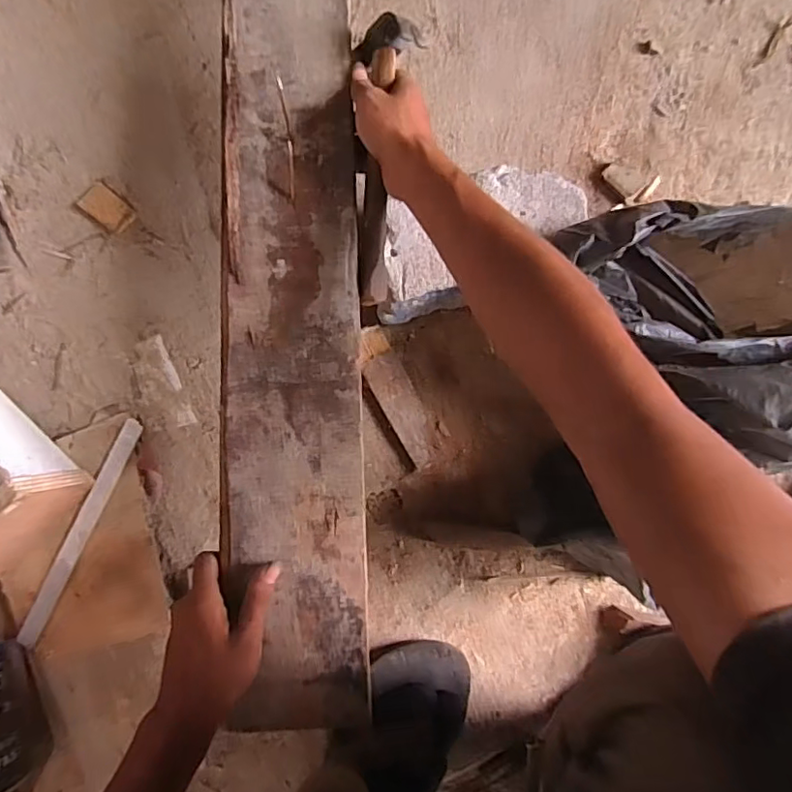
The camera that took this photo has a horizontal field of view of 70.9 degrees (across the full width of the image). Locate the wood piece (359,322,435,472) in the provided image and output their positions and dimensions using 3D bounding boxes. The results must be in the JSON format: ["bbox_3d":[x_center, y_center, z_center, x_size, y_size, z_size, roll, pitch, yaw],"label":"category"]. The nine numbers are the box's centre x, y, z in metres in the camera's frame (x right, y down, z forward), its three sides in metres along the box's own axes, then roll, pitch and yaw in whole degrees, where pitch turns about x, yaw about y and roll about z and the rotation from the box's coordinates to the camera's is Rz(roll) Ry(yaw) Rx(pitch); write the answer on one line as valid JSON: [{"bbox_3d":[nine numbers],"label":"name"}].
[{"bbox_3d":[0.001,-0.001,0.579,0.041,0.012,0.148,-29,90,-3],"label":"wood piece"}]

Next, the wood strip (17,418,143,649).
[{"bbox_3d":[-0.311,0.133,0.547,0.018,0.007,0.236,25,88,-2],"label":"wood strip"}]

